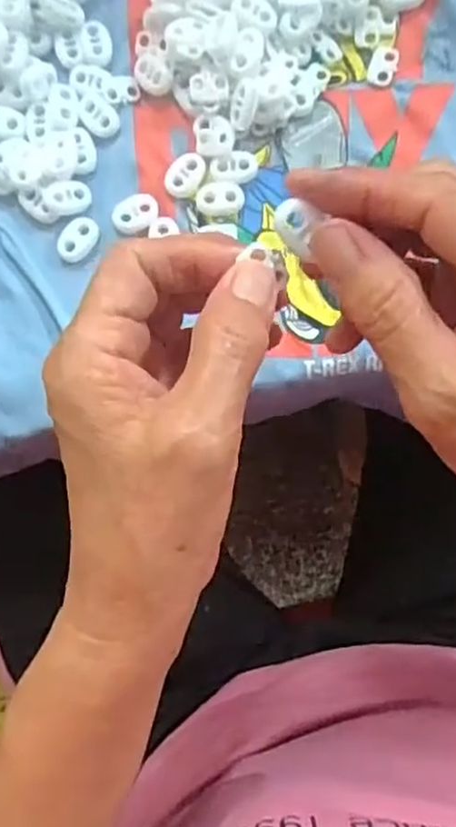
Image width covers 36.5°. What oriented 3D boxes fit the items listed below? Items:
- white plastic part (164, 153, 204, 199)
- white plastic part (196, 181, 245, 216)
[{"bbox_3d":[-0.020,-0.115,0.332,0.016,0.004,0.022,35,88,5],"label":"white plastic part"},{"bbox_3d":[-0.004,-0.103,0.330,0.022,0.004,0.016,-6,86,2],"label":"white plastic part"}]

